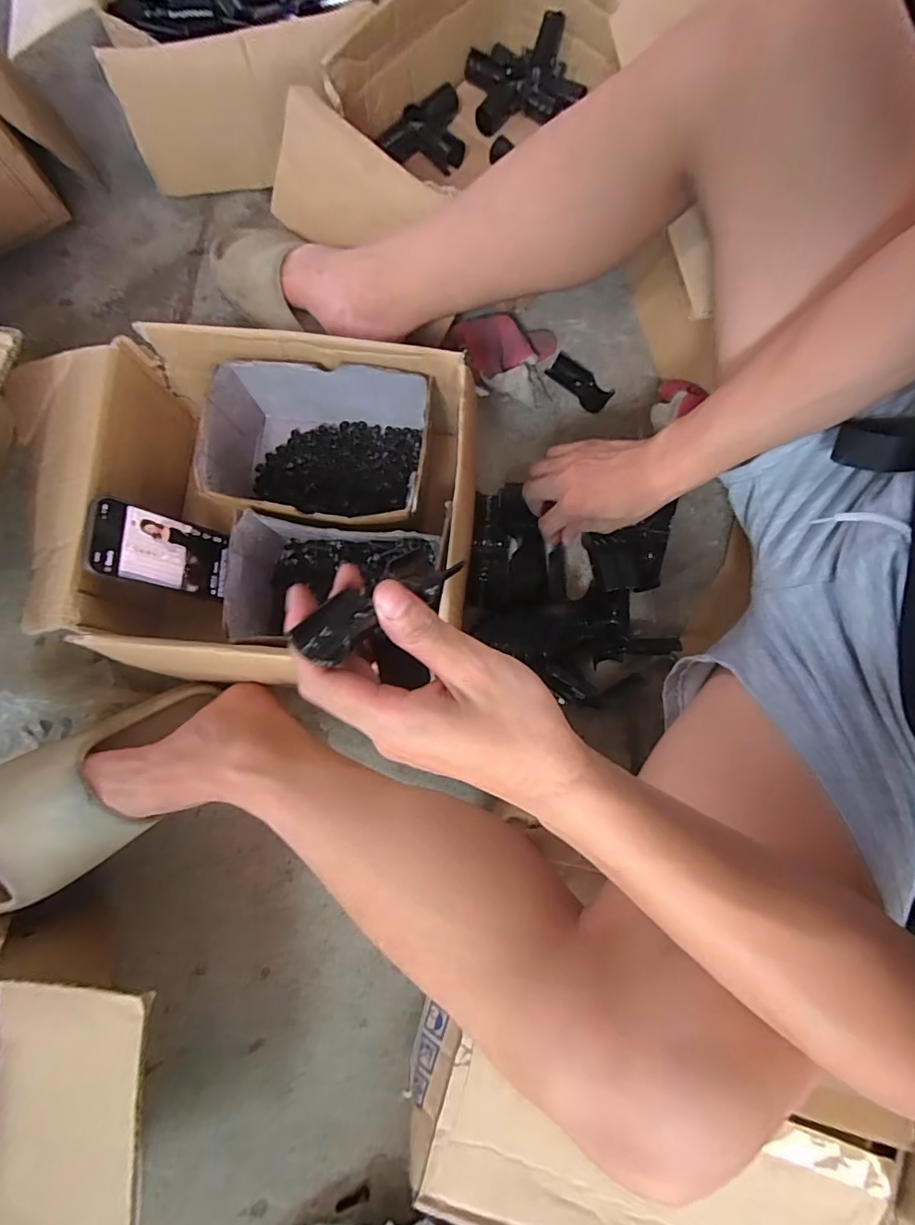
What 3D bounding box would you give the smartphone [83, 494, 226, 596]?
[{"bbox_3d":[-0.277,-0.059,0.487,0.006,0.128,0.070,-5,79,29],"label":"smartphone"}]

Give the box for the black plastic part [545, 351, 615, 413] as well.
[{"bbox_3d":[0.145,-0.274,0.610,0.081,0.008,0.039,44,82,7],"label":"black plastic part"}]

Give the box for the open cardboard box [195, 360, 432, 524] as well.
[{"bbox_3d":[-0.137,-0.158,0.528,0.209,0.096,0.149,5,79,1],"label":"open cardboard box"}]

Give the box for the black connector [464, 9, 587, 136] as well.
[{"bbox_3d":[0.086,-0.682,0.650,0.141,0.057,0.112,-9,79,-2],"label":"black connector"}]

